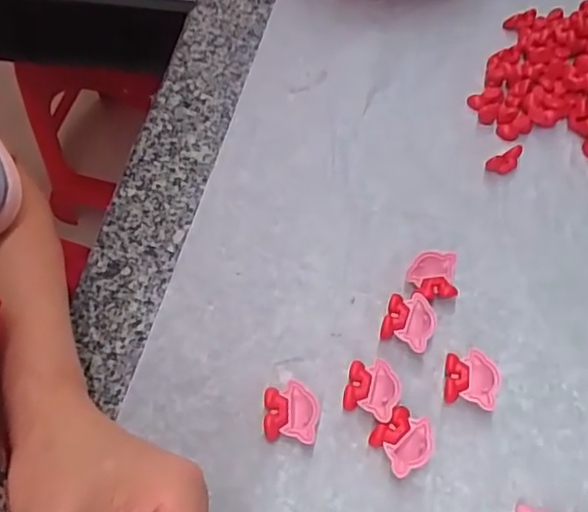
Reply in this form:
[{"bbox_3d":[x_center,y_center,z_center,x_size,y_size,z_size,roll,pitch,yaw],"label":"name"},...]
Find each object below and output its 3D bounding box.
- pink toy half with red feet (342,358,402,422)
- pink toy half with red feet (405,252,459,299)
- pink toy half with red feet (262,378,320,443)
[{"bbox_3d":[0.049,0.084,0.371,0.032,0.016,0.035,15,64,4],"label":"pink toy half with red feet"},{"bbox_3d":[0.095,0.014,0.406,0.033,0.016,0.031,1,64,-3],"label":"pink toy half with red feet"},{"bbox_3d":[-0.002,0.096,0.362,0.033,0.018,0.035,6,64,0],"label":"pink toy half with red feet"}]

